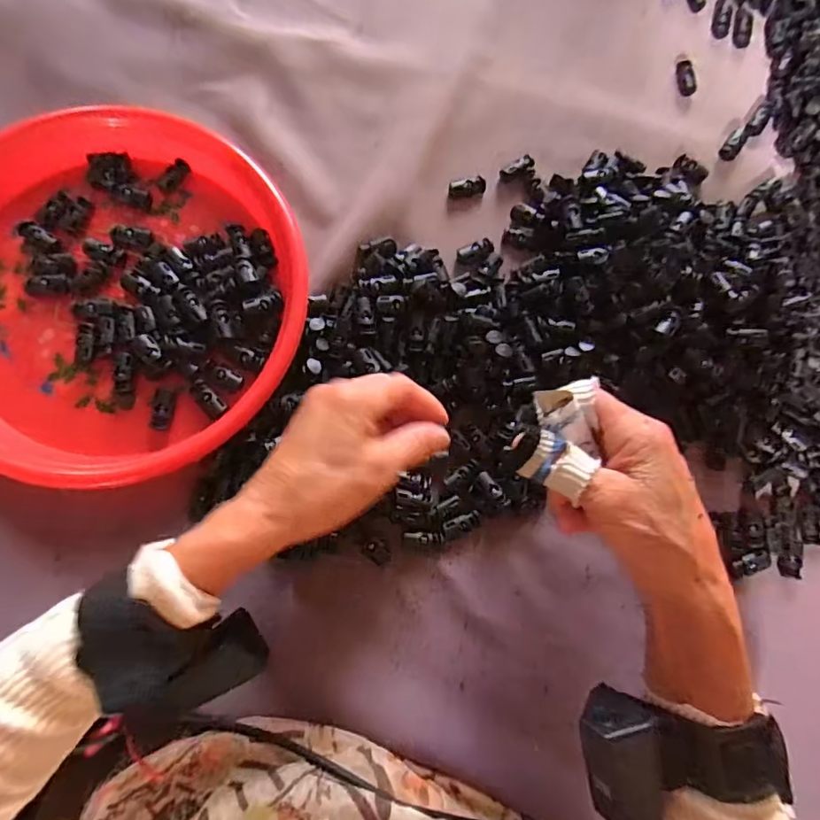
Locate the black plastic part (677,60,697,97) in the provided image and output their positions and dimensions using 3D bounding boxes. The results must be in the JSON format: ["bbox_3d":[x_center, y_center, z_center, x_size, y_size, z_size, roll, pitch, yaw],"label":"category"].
[{"bbox_3d":[0.231,-0.278,0.426,0.015,0.004,0.033,-8,82,-5],"label":"black plastic part"}]

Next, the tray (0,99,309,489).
[{"bbox_3d":[-0.199,-0.081,0.344,0.244,0.035,0.254,1,81,-4],"label":"tray"}]

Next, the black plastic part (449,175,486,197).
[{"bbox_3d":[0.044,-0.172,0.392,0.028,0.006,0.013,-8,82,-5],"label":"black plastic part"}]

